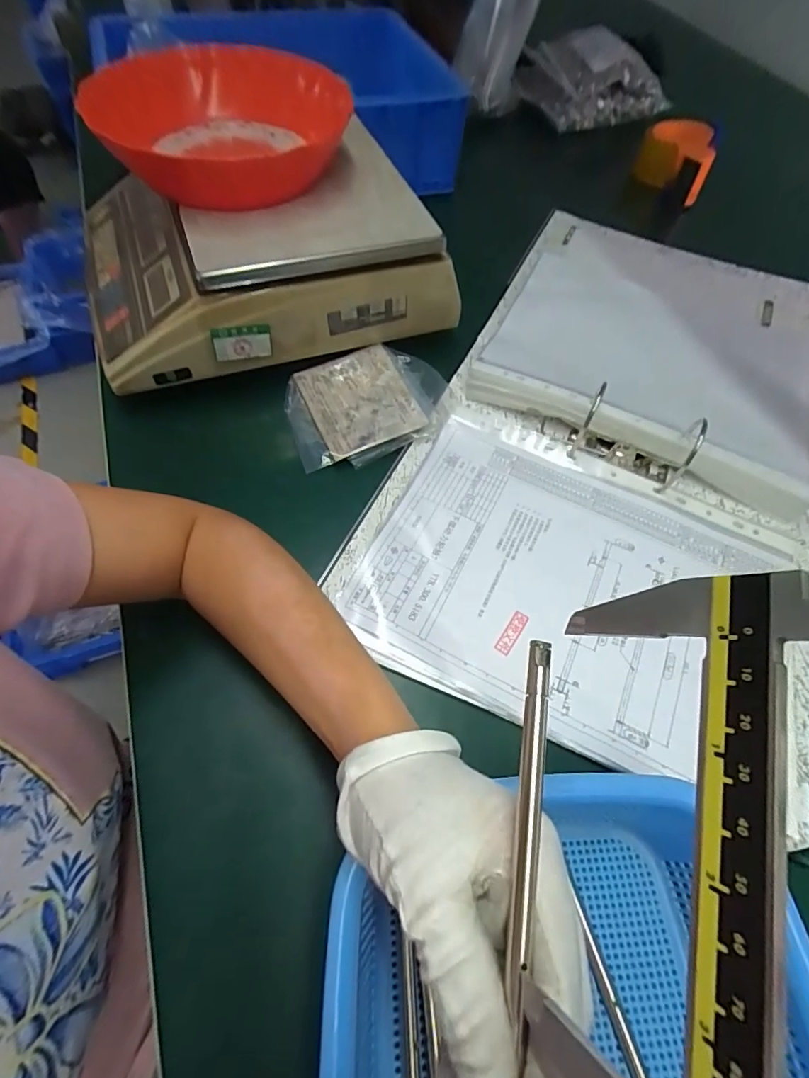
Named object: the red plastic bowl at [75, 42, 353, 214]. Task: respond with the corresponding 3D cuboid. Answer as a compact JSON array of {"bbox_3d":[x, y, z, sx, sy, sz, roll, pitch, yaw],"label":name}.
[{"bbox_3d":[-0.149,-0.334,0.396,0.171,0.058,0.173,1,61,-3],"label":"red plastic bowl"}]

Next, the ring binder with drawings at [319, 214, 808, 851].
[{"bbox_3d":[0.206,-0.114,0.440,0.342,0.036,0.599,23,63,11],"label":"ring binder with drawings"}]

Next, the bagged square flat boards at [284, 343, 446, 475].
[{"bbox_3d":[-0.033,-0.126,0.441,0.147,0.019,0.112,-19,63,-12],"label":"bagged square flat boards"}]

